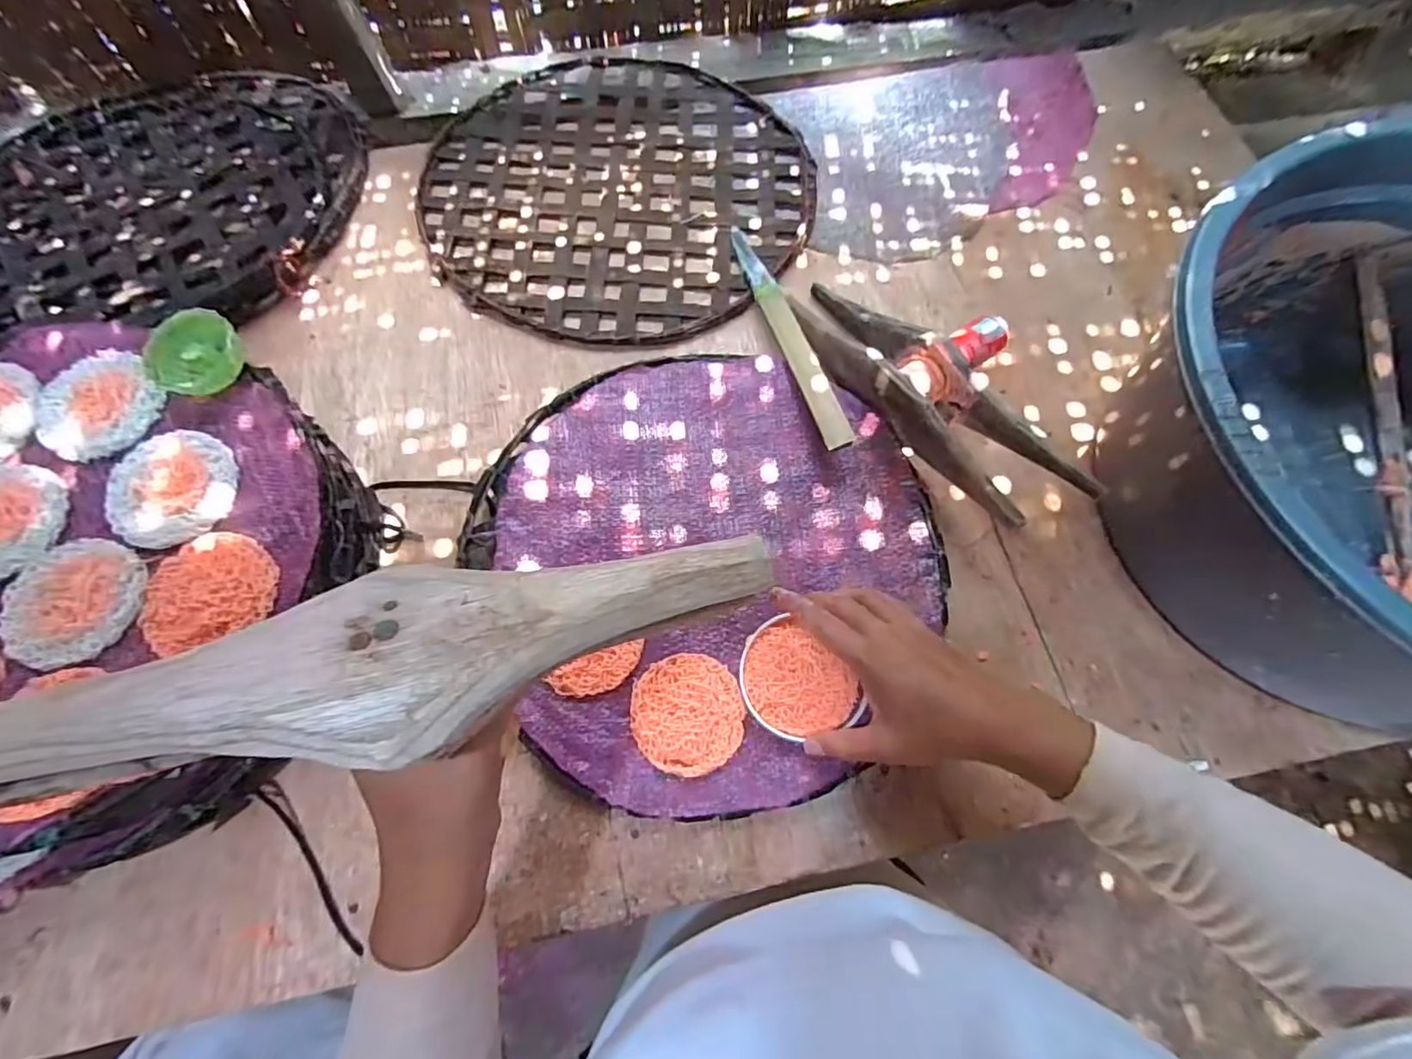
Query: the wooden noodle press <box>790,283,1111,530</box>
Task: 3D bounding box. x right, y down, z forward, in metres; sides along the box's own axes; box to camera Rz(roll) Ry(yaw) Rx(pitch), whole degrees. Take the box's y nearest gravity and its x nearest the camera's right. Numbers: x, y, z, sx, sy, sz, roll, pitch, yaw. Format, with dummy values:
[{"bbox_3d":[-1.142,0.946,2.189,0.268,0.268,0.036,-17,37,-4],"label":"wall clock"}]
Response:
[{"bbox_3d":[0.191,-0.120,0.483,0.127,0.066,0.273,-34,72,-12],"label":"wooden noodle press"}]

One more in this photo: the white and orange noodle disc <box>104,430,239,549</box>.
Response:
[{"bbox_3d":[-0.355,-0.029,0.392,0.083,0.004,0.081,0,68,0],"label":"white and orange noodle disc"}]

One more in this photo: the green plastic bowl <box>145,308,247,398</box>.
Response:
[{"bbox_3d":[-0.356,-0.124,0.415,0.060,0.018,0.060,0,95,0],"label":"green plastic bowl"}]

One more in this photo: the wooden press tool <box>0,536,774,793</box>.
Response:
[{"bbox_3d":[-0.110,0.047,0.207,0.272,0.032,0.062,-13,69,-10],"label":"wooden press tool"}]

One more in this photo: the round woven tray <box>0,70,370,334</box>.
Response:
[{"bbox_3d":[-0.552,-0.350,0.588,0.396,0.034,0.390,0,68,0],"label":"round woven tray"}]

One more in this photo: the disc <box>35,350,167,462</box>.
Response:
[{"bbox_3d":[-0.427,-0.088,0.412,0.077,0.012,0.078,0,68,0],"label":"disc"}]

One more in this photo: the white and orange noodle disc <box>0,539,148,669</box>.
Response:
[{"bbox_3d":[-0.394,0.043,0.365,0.084,0.007,0.077,0,68,0],"label":"white and orange noodle disc"}]

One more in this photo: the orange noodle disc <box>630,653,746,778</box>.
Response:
[{"bbox_3d":[-0.012,0.125,0.403,0.073,0.014,0.076,0,68,0],"label":"orange noodle disc"}]

